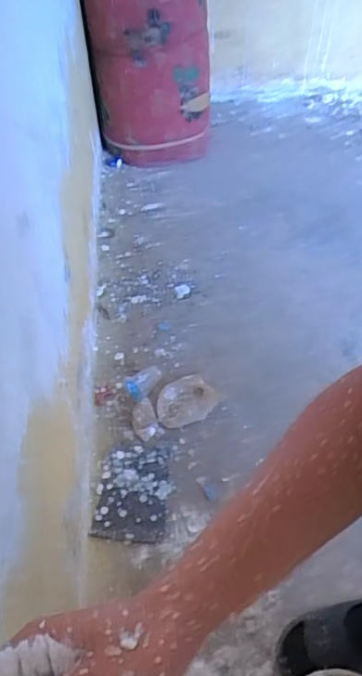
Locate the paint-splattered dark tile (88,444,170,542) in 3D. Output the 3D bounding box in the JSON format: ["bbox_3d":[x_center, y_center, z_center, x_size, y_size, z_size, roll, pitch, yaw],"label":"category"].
[{"bbox_3d":[-0.111,0.354,1.253,0.163,0.012,0.220,5,57,4],"label":"paint-splattered dark tile"}]

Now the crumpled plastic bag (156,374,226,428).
[{"bbox_3d":[0.016,0.157,1.373,0.162,0.020,0.118,-16,55,-11],"label":"crumpled plastic bag"}]

